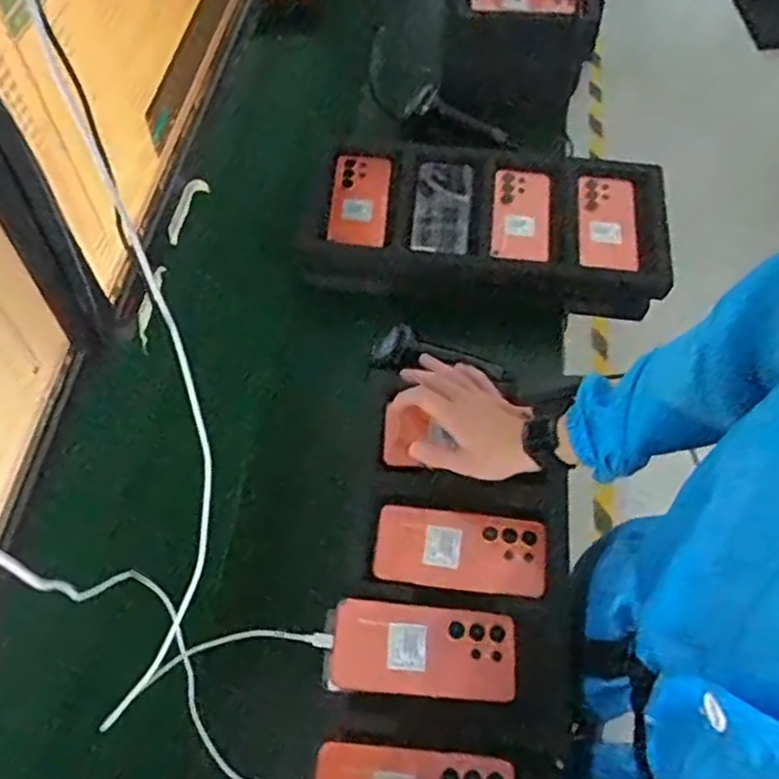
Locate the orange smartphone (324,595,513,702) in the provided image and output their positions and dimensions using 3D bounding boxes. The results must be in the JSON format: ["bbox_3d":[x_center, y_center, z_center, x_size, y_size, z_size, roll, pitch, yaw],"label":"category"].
[{"bbox_3d":[0.035,0.244,0.645,0.171,0.008,0.077,8,64,-5],"label":"orange smartphone"}]

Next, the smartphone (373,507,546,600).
[{"bbox_3d":[0.070,0.161,0.690,0.168,0.013,0.075,7,61,6],"label":"smartphone"}]

